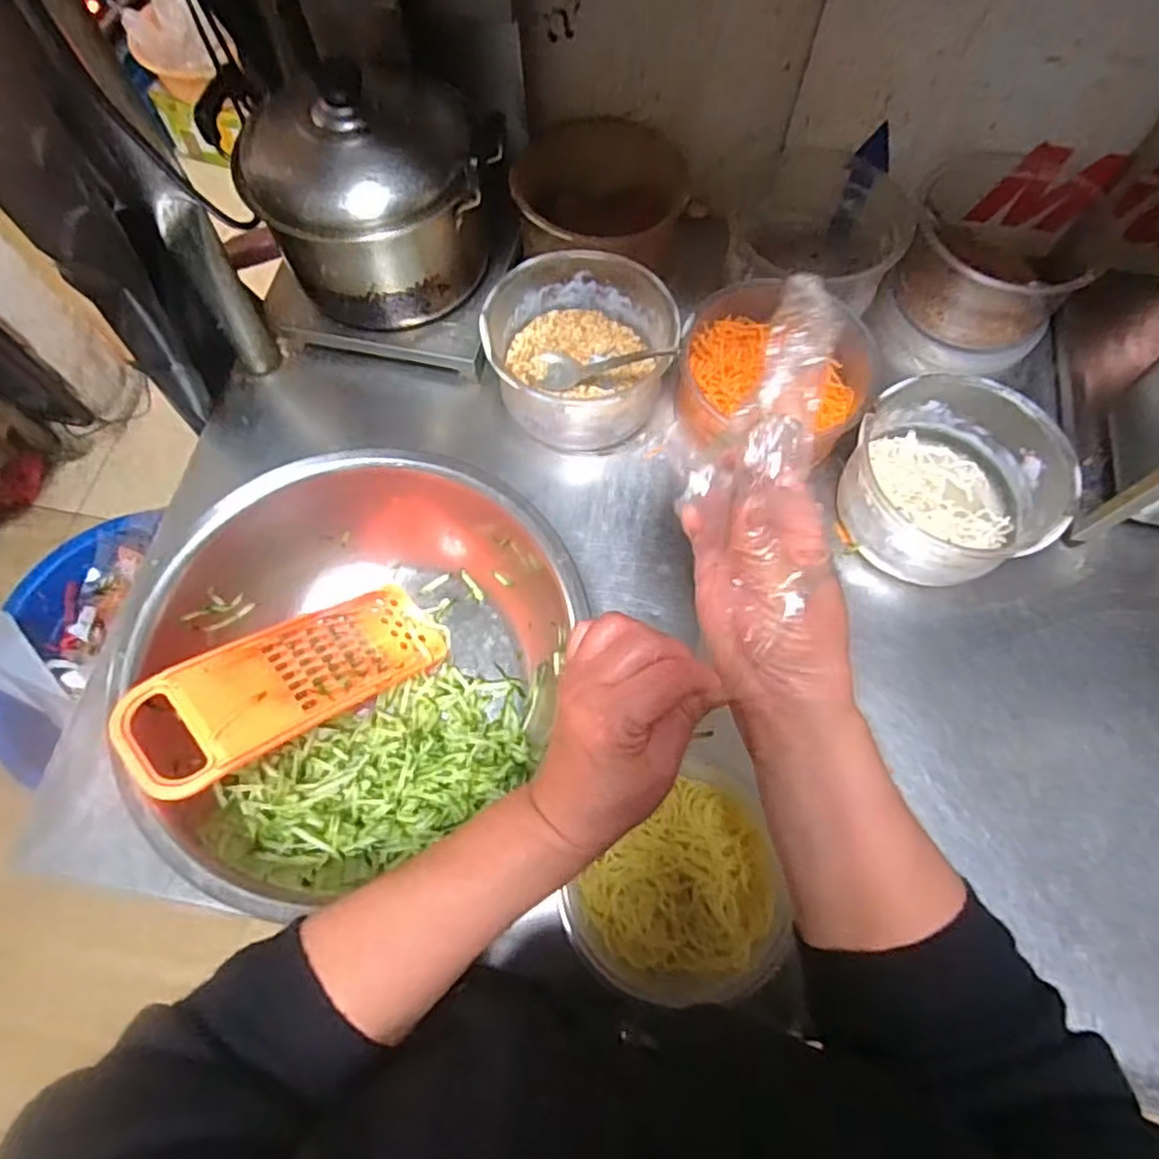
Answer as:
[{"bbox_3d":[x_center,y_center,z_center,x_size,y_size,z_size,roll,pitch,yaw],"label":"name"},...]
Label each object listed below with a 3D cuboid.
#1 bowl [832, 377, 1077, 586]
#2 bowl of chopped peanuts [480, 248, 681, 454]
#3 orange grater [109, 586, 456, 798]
[{"bbox_3d":[0.327,-0.086,0.618,0.165,0.093,0.168,0,69,1],"label":"bowl"},{"bbox_3d":[0.004,-0.218,0.660,0.170,0.088,0.159,0,69,1],"label":"bowl of chopped peanuts"},{"bbox_3d":[-0.217,0.075,0.531,0.089,0.029,0.243,47,44,16],"label":"orange grater"}]

